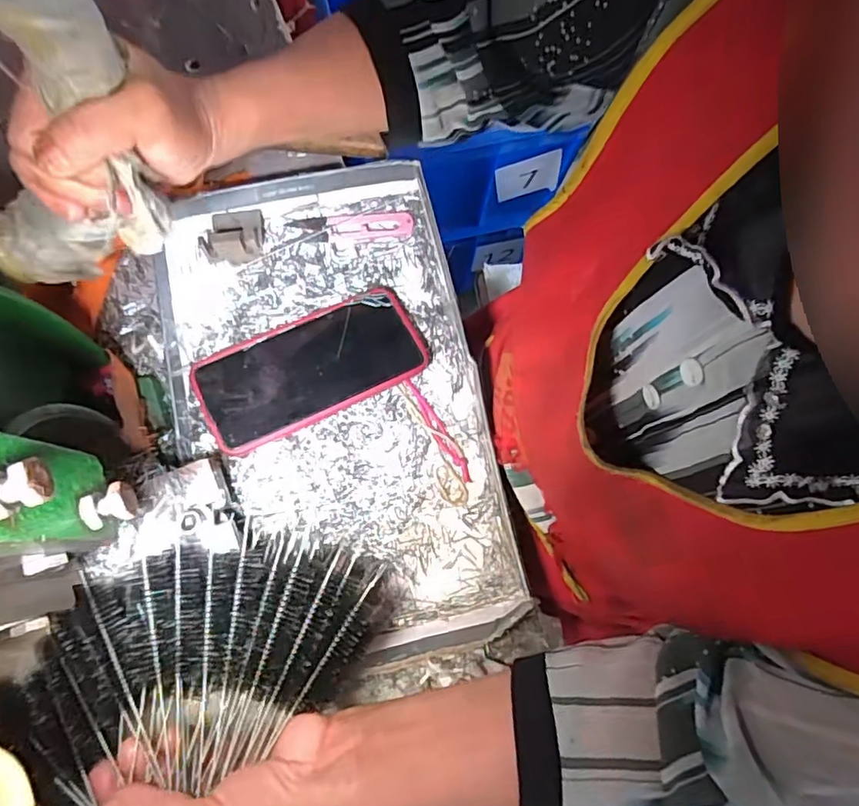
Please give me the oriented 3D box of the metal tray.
[{"bbox_3d":[-0.069,-0.001,0.415,0.213,0.038,0.354,-14,78,-5],"label":"metal tray"}]

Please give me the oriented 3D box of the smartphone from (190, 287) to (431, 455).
[{"bbox_3d":[-0.086,-0.028,0.413,0.161,0.007,0.079,-27,73,-13],"label":"smartphone"}]

